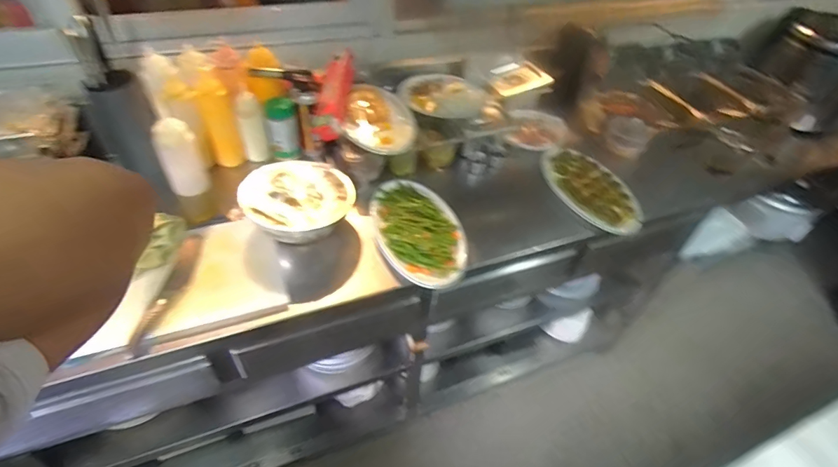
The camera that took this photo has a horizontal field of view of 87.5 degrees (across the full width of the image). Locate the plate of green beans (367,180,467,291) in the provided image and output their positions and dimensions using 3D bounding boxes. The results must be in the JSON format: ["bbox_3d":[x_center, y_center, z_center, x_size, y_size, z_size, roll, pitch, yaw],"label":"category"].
[{"bbox_3d":[-0.009,-0.025,1.018,0.201,0.048,0.339,-13,48,-17],"label":"plate of green beans"}]

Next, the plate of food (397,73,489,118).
[{"bbox_3d":[0.070,-0.406,1.291,0.220,0.067,0.185,-11,48,-15],"label":"plate of food"}]

